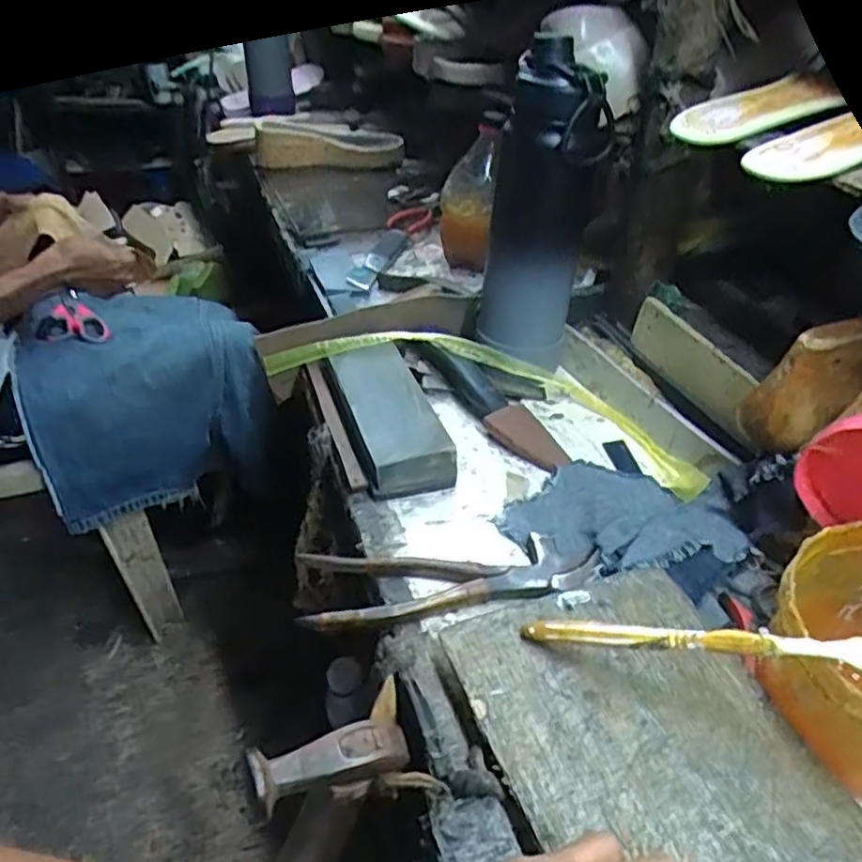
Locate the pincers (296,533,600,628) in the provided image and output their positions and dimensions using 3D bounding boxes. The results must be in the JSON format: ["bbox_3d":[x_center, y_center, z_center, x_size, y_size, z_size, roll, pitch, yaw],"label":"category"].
[{"bbox_3d":[0.014,0.092,0.423,0.182,0.013,0.055,-6,37,-7],"label":"pincers"}]

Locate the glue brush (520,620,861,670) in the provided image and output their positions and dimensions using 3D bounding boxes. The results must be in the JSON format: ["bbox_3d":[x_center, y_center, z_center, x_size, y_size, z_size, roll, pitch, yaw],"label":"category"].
[{"bbox_3d":[0.132,0.103,0.331,0.183,0.013,0.016,-6,29,32],"label":"glue brush"}]

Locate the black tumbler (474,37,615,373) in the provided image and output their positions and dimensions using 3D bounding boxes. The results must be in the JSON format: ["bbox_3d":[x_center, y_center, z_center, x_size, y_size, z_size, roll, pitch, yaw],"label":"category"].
[{"bbox_3d":[0.088,-0.164,0.563,0.084,0.260,0.073,5,37,8],"label":"black tumbler"}]

